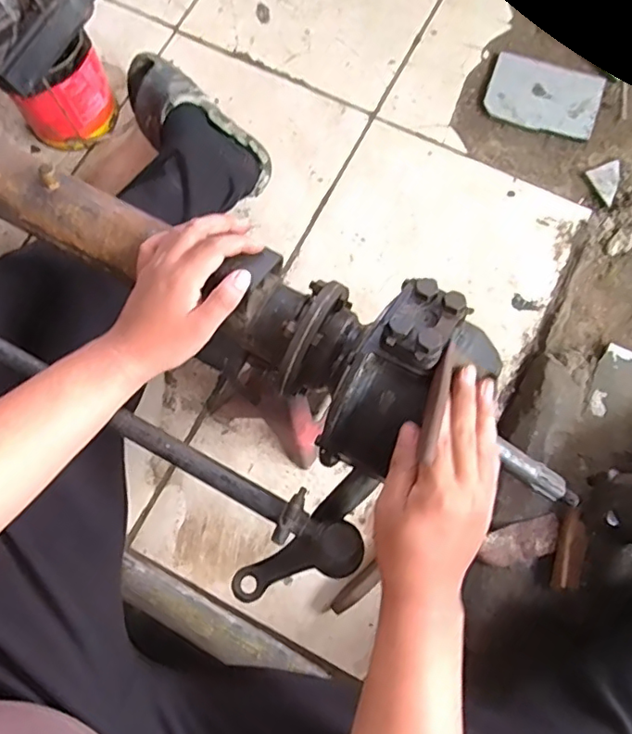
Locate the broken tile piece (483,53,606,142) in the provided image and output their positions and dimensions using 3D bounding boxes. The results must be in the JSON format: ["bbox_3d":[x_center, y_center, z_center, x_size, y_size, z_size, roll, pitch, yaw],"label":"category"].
[{"bbox_3d":[0.393,-0.469,0.965,0.185,0.014,0.135,20,76,5],"label":"broken tile piece"}]

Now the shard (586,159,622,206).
[{"bbox_3d":[0.488,-0.306,0.924,0.053,0.009,0.066,-22,76,-5],"label":"shard"}]

